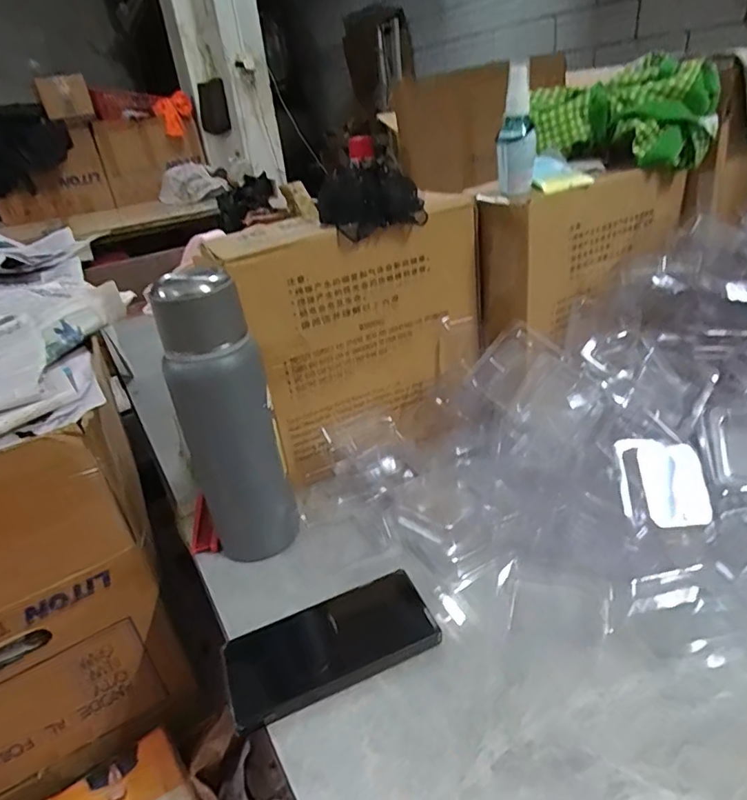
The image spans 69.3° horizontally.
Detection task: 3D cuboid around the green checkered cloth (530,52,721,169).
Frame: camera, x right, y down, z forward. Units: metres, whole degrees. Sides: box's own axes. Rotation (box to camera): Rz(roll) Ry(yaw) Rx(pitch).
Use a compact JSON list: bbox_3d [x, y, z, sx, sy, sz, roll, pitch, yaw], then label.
[{"bbox_3d":[0.288,-0.331,0.634,0.196,0.096,0.096,4,30,19],"label":"green checkered cloth"}]

